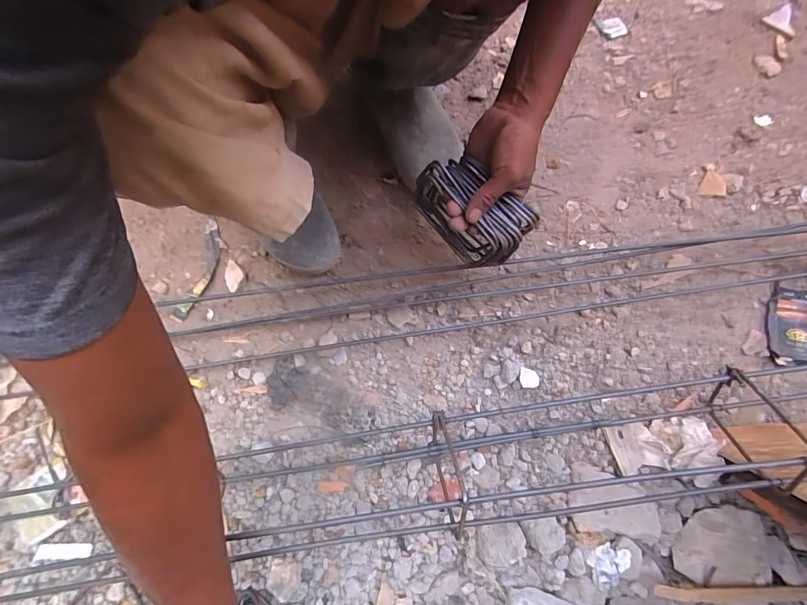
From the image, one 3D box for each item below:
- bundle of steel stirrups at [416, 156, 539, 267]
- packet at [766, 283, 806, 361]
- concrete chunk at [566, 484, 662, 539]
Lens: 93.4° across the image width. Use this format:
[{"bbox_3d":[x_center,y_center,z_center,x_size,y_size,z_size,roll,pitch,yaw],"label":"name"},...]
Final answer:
[{"bbox_3d":[0.080,-0.109,0.462,0.140,0.089,0.073,38,80,9],"label":"bundle of steel stirrups"},{"bbox_3d":[0.569,0.030,0.548,0.077,0.023,0.108,8,77,3],"label":"packet"},{"bbox_3d":[0.266,0.261,0.482,0.103,0.040,0.054,3,77,2],"label":"concrete chunk"}]

